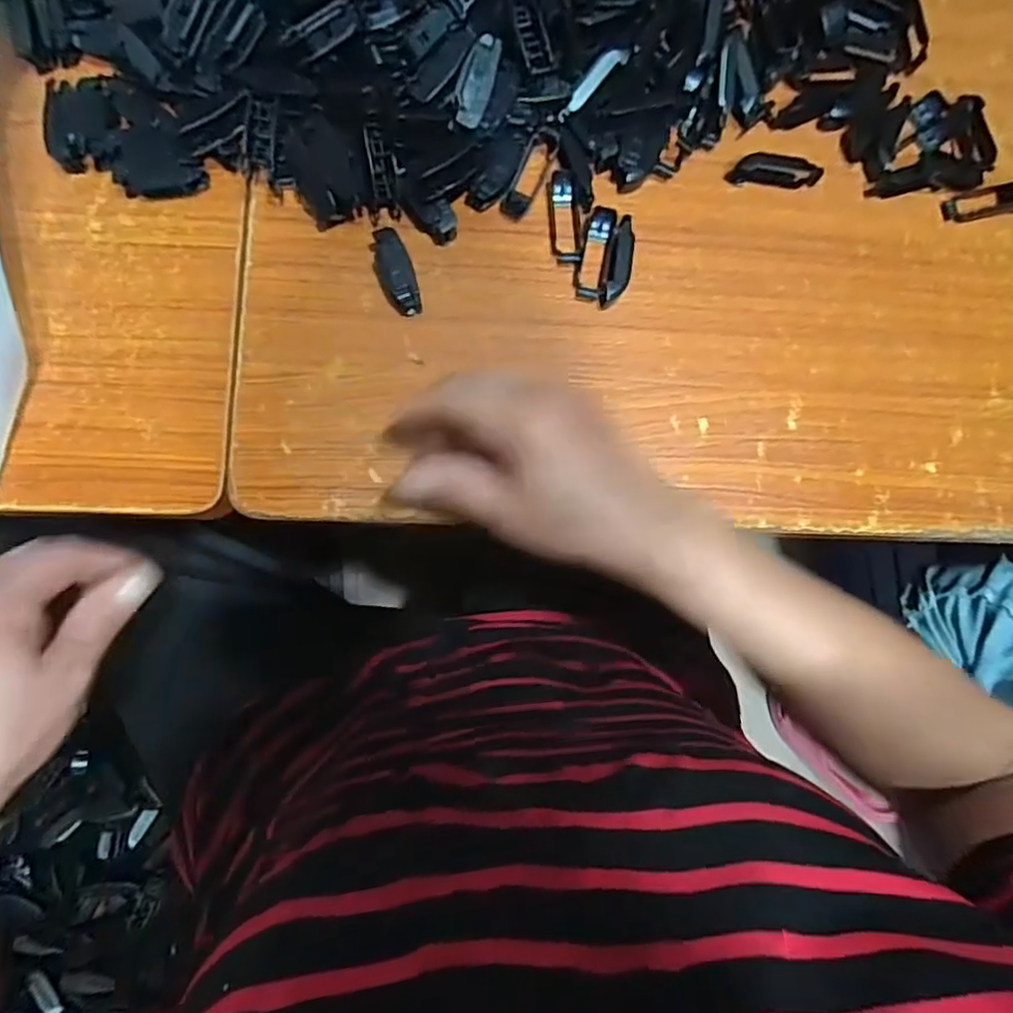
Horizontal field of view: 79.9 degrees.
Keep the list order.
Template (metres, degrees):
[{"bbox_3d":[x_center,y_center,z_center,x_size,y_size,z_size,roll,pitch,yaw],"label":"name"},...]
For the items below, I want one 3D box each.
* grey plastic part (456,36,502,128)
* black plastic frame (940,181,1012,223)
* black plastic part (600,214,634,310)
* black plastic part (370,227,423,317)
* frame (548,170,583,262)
[{"bbox_3d":[-0.017,-0.241,0.343,0.017,0.006,0.047,19,102,-2],"label":"grey plastic part"},{"bbox_3d":[0.317,-0.201,0.399,0.058,0.010,0.019,-14,85,-5],"label":"black plastic frame"},{"bbox_3d":[0.069,-0.149,0.372,0.014,0.016,0.052,13,83,-2],"label":"black plastic part"},{"bbox_3d":[-0.065,-0.138,0.357,0.020,0.016,0.049,-20,86,-6],"label":"black plastic part"},{"bbox_3d":[0.037,-0.181,0.375,0.019,0.009,0.056,-4,84,-4],"label":"frame"}]

